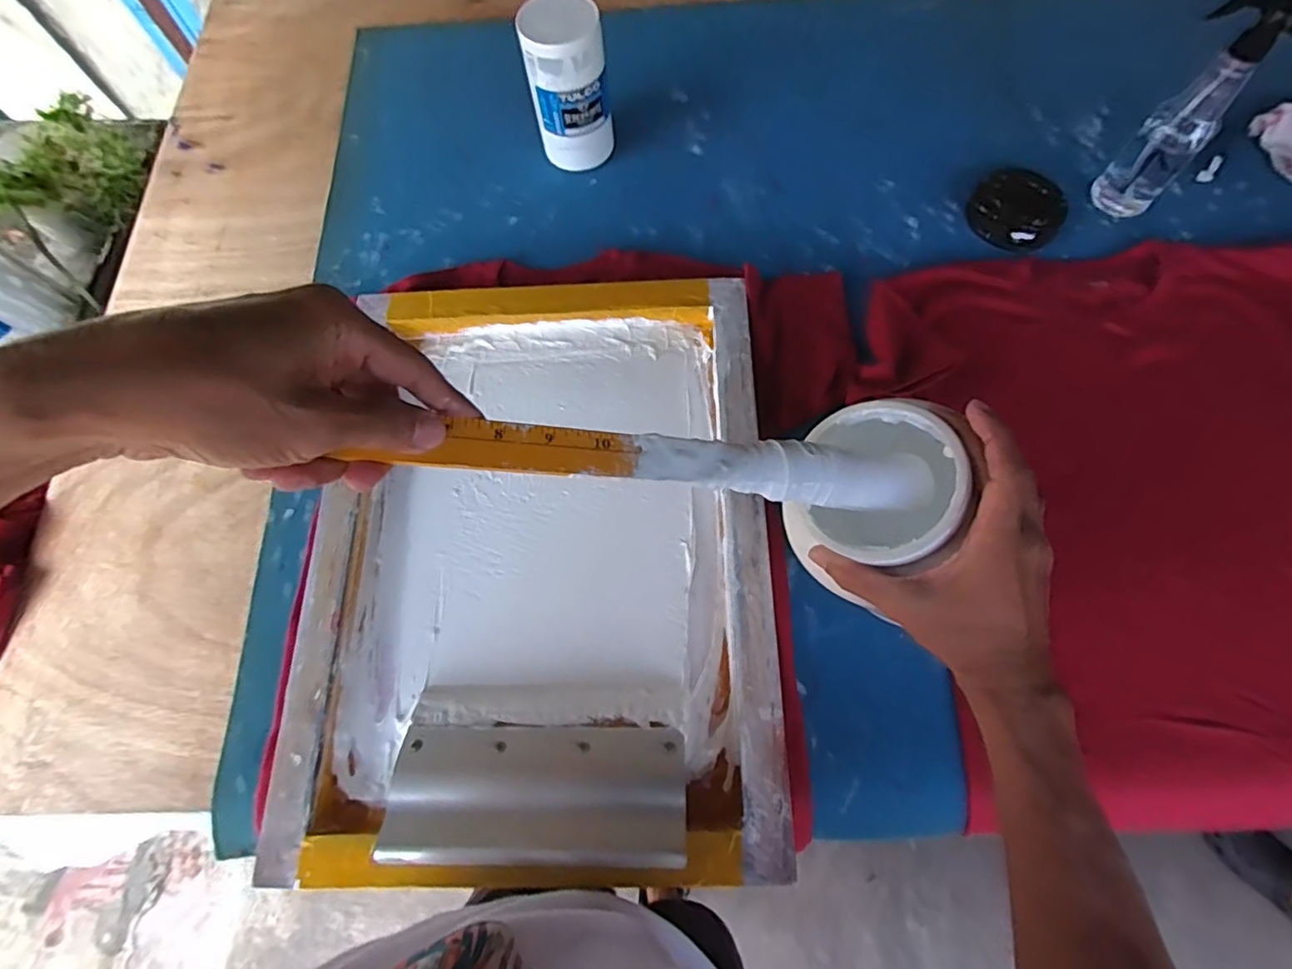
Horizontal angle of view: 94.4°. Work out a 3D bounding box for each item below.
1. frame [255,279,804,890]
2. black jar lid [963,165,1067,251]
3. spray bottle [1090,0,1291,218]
[{"bbox_3d":[-0.092,0.054,0.608,0.461,0.034,0.600,1,68,2],"label":"frame"},{"bbox_3d":[0.456,-0.339,0.737,0.106,0.034,0.094,34,73,14],"label":"black jar lid"},{"bbox_3d":[0.603,-0.425,0.655,0.081,0.226,0.077,39,75,15],"label":"spray bottle"}]

